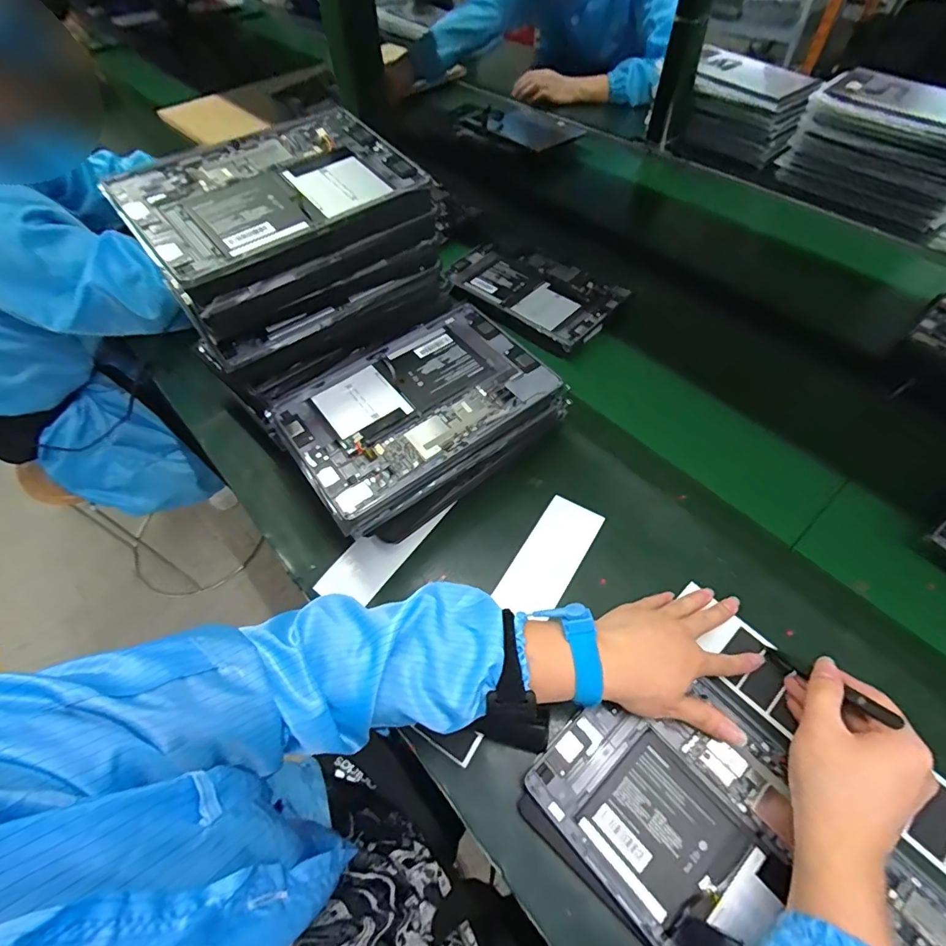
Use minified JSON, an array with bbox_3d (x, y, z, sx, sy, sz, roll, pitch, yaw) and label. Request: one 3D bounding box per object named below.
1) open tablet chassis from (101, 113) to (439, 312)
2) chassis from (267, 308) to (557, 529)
[{"bbox_3d":[-0.185,-0.273,0.455,0.258,0.021,0.176,-33,71,-21],"label":"open tablet chassis"},{"bbox_3d":[-0.055,-0.077,0.487,0.255,0.012,0.165,-34,61,-19],"label":"chassis"}]

